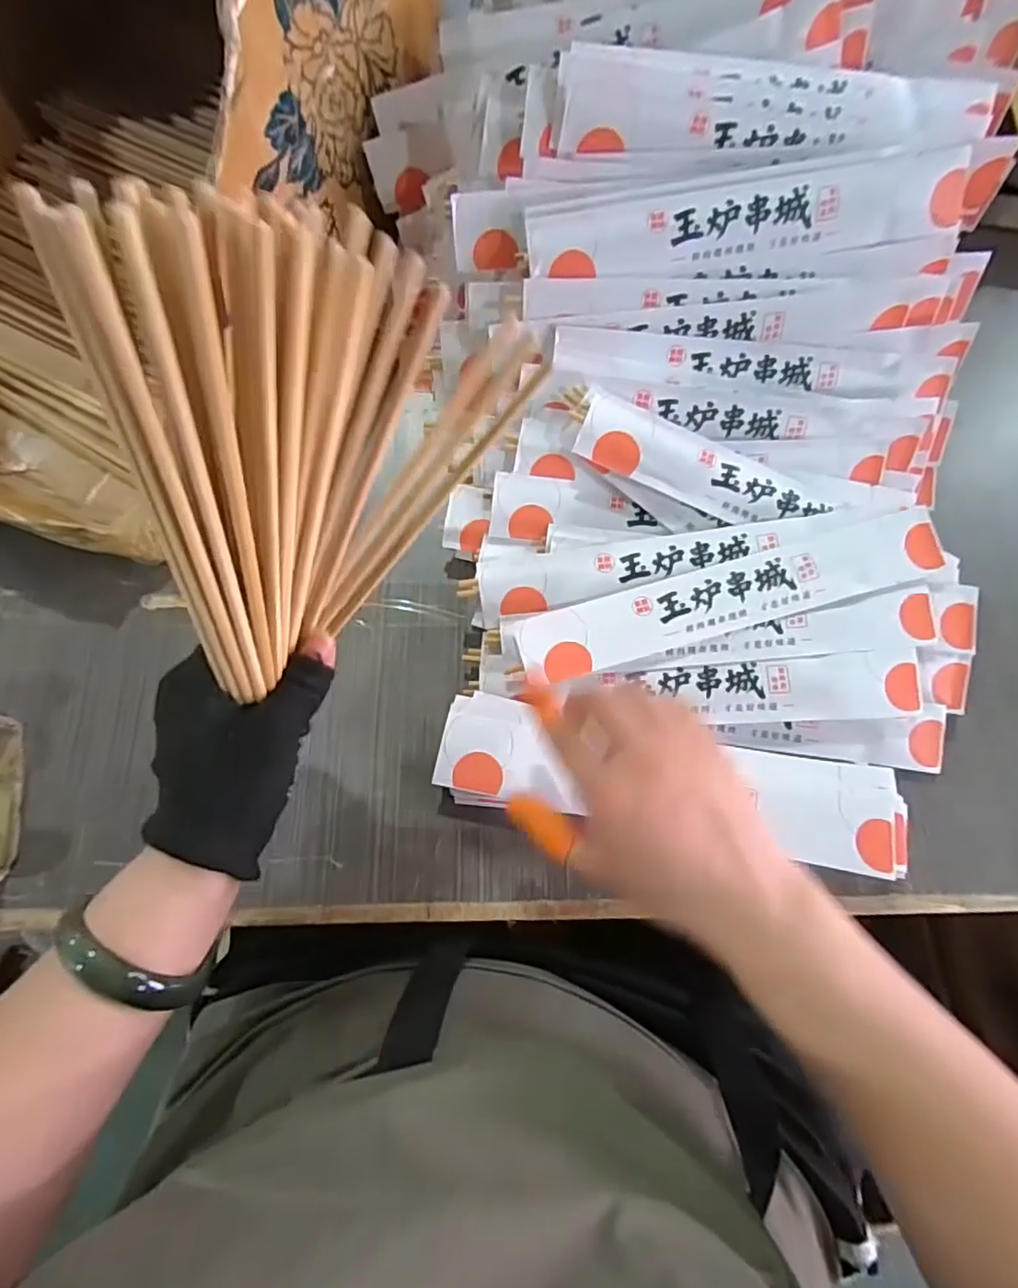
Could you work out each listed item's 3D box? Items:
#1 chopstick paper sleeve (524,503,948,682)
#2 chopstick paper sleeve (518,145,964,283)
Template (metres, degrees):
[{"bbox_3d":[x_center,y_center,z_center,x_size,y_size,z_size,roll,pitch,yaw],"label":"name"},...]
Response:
[{"bbox_3d":[0.144,-0.031,0.396,0.273,0.005,0.044,-16,79,-2],"label":"chopstick paper sleeve"},{"bbox_3d":[0.154,-0.271,0.395,0.278,0.043,0.007,-8,28,1],"label":"chopstick paper sleeve"}]

